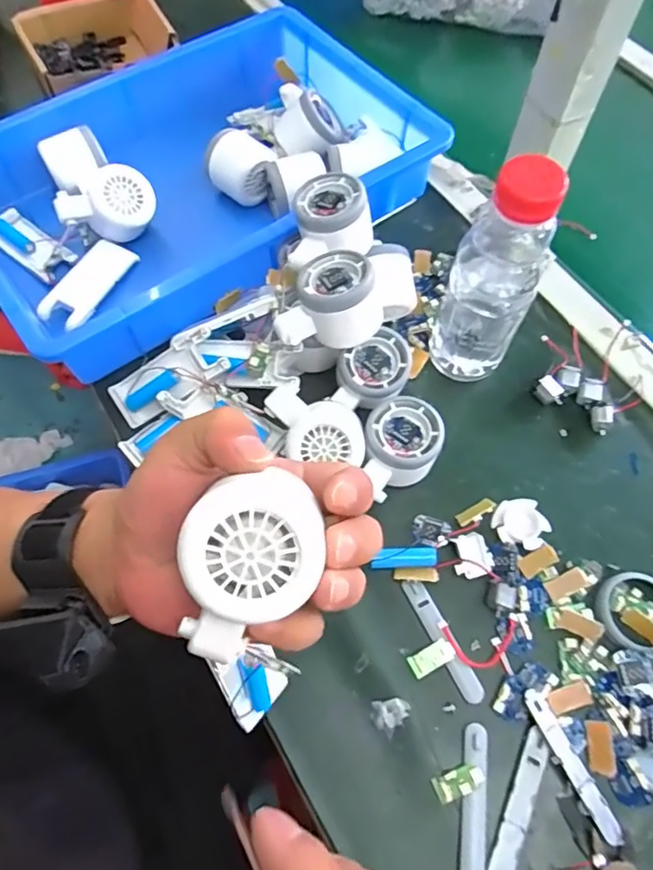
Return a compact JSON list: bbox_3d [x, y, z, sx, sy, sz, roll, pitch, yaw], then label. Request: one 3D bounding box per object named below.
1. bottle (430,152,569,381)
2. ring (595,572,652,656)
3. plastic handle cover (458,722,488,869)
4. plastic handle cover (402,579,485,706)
[{"bbox_3d":[0.122,-0.113,0.411,0.064,0.193,0.055,23,66,11],"label":"bottle"},{"bbox_3d":[0.230,0.129,0.401,0.060,0.006,0.057,0,64,0],"label":"ring"},{"bbox_3d":[0.094,0.240,0.351,0.015,0.008,0.096,9,64,4],"label":"plastic handle cover"},{"bbox_3d":[0.084,0.148,0.396,0.016,0.005,0.091,-25,66,-11],"label":"plastic handle cover"}]

